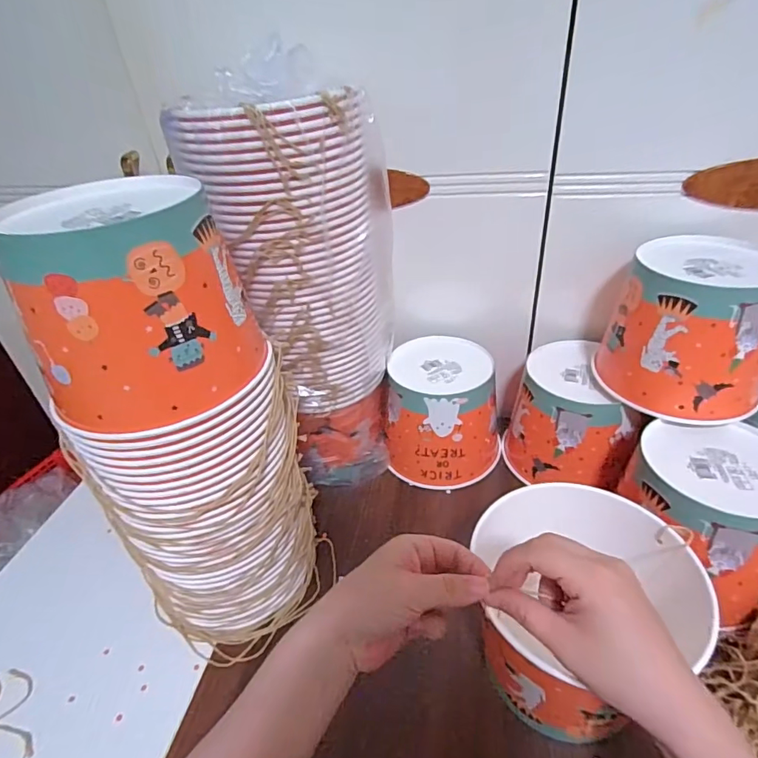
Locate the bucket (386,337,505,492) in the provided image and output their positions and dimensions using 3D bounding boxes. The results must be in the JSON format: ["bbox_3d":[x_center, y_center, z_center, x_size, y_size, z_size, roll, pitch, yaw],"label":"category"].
[{"bbox_3d":[0.085,0.038,0.614,0.135,0.130,0.156,4,37,14],"label":"bucket"}]

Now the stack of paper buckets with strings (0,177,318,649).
[{"bbox_3d":[-0.158,0.054,0.396,0.130,0.384,0.152,19,43,29],"label":"stack of paper buckets with strings"}]

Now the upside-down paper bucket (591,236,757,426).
[{"bbox_3d":[0.314,-0.048,0.480,0.150,0.143,0.136,23,45,33],"label":"upside-down paper bucket"}]

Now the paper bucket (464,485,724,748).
[{"bbox_3d":[0.156,0.185,0.387,0.171,0.130,0.144,-18,38,-16],"label":"paper bucket"}]

